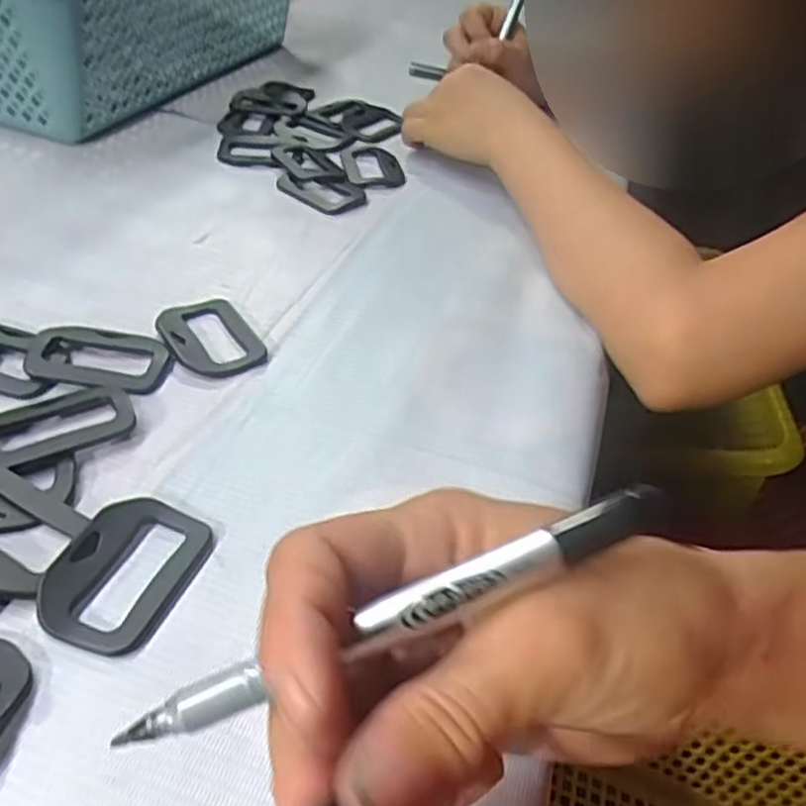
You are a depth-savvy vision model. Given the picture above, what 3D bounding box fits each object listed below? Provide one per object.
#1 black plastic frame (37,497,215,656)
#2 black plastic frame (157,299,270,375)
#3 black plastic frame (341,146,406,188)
[{"bbox_3d":[-0.099,0.058,0.263,0.045,0.008,0.061,17,41,11],"label":"black plastic frame"},{"bbox_3d":[-0.097,-0.033,0.372,0.043,0.006,0.060,-21,48,-29],"label":"black plastic frame"},{"bbox_3d":[-0.023,-0.174,0.545,0.045,0.006,0.071,-1,41,-10],"label":"black plastic frame"}]

